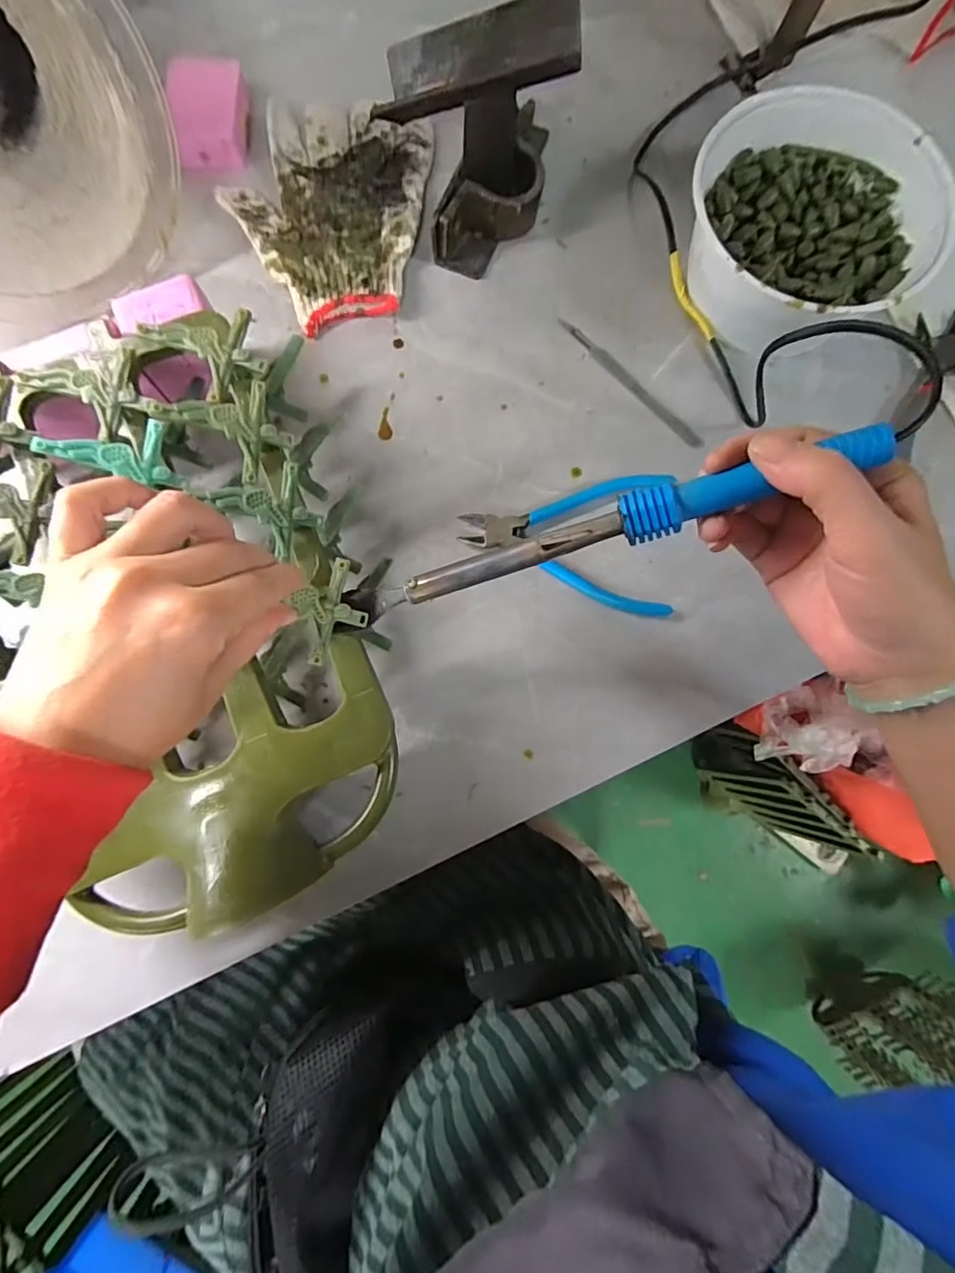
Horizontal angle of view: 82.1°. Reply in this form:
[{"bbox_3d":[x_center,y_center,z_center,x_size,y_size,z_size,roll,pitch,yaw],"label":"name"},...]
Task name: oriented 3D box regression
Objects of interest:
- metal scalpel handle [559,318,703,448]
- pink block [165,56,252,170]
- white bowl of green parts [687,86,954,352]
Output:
[{"bbox_3d":[0.114,-0.187,0.406,0.011,0.004,0.136,-43,83,-7],"label":"metal scalpel handle"},{"bbox_3d":[-0.206,-0.402,0.423,0.053,0.023,0.084,-6,81,-2],"label":"pink block"},{"bbox_3d":[0.222,-0.280,0.384,0.163,0.070,0.153,0,80,-1],"label":"white bowl of green parts"}]

